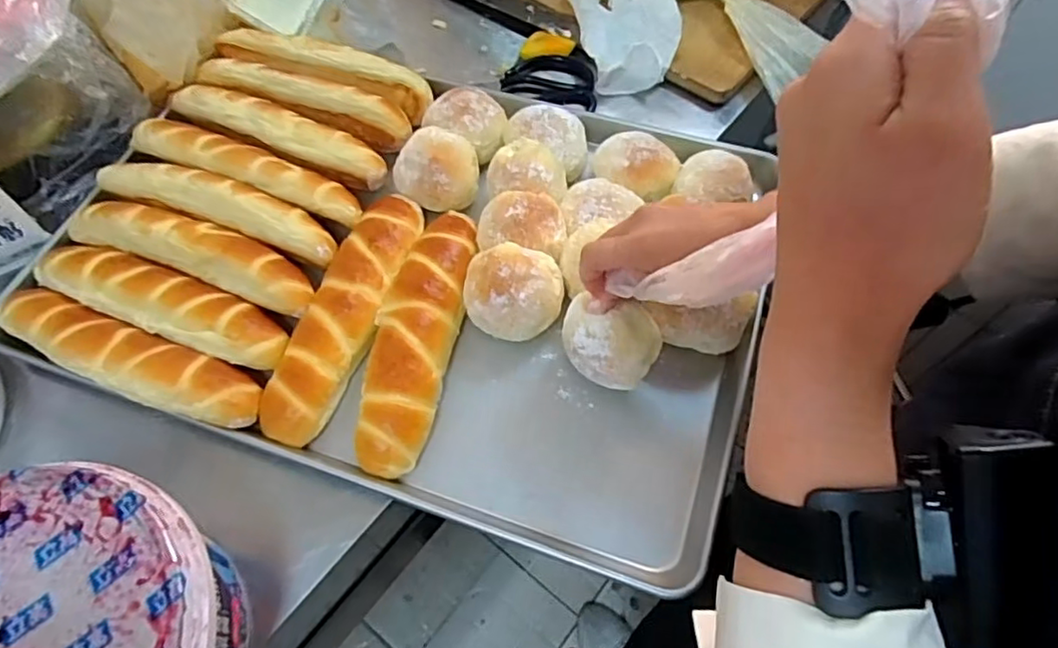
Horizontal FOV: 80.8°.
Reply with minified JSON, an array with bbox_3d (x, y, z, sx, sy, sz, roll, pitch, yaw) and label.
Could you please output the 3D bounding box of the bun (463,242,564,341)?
[{"bbox_3d":[-0.012,-0.030,0.496,0.078,0.051,0.066,-1,61,2],"label":"bun"}]

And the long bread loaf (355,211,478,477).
[{"bbox_3d":[-0.088,0.002,0.492,0.062,0.037,0.229,8,61,6],"label":"long bread loaf"}]

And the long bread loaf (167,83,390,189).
[{"bbox_3d":[-0.235,-0.182,0.583,0.223,0.044,0.055,26,65,15],"label":"long bread loaf"}]

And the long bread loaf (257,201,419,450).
[{"bbox_3d":[-0.146,-0.017,0.505,0.055,0.037,0.234,16,63,10],"label":"long bread loaf"}]

